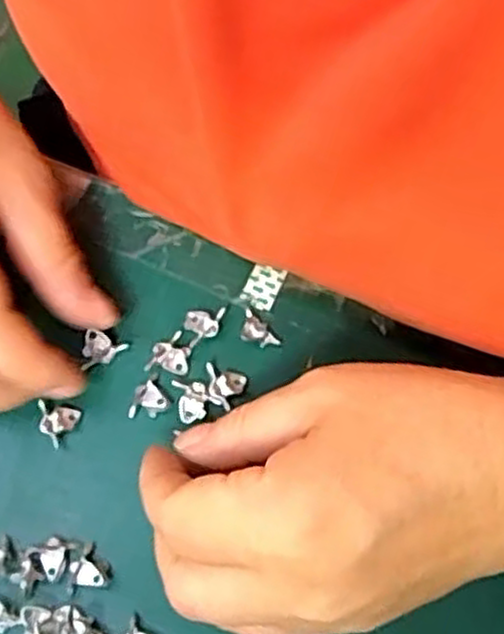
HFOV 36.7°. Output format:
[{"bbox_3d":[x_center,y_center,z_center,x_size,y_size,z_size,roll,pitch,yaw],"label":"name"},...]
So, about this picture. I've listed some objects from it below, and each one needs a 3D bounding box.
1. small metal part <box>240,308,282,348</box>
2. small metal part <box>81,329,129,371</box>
[{"bbox_3d":[0.002,0.006,0.283,0.017,0.007,0.010,37,75,12],"label":"small metal part"},{"bbox_3d":[-0.054,0.013,0.279,0.014,0.008,0.012,10,71,3],"label":"small metal part"}]

